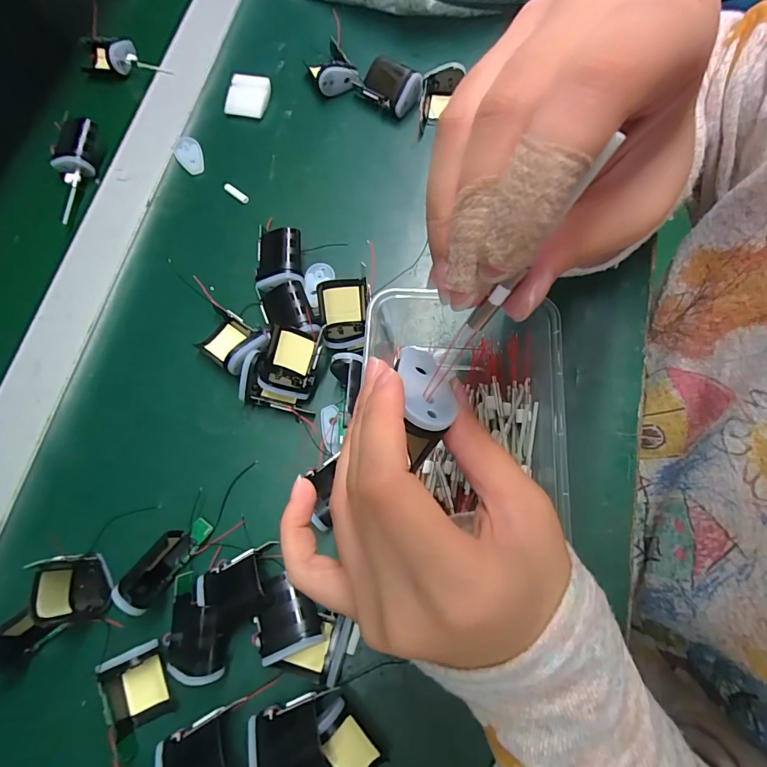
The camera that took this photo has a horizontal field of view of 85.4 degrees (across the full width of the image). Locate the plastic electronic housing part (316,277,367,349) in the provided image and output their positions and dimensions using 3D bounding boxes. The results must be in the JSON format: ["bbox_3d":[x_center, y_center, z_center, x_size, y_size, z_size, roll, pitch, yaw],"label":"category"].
[{"bbox_3d":[-0.026,-0.049,0.284,0.033,0.040,0.024,-10,33,-5],"label":"plastic electronic housing part"}]

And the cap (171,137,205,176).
[{"bbox_3d":[-0.164,-0.193,0.351,0.022,0.008,0.033,-25,74,-6],"label":"cap"}]

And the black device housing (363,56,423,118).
[{"bbox_3d":[0.006,-0.251,0.351,0.042,0.026,0.032,29,76,10],"label":"black device housing"}]

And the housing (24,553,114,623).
[{"bbox_3d":[-0.184,0.121,0.246,0.021,0.038,0.038,-18,73,-4],"label":"housing"}]

